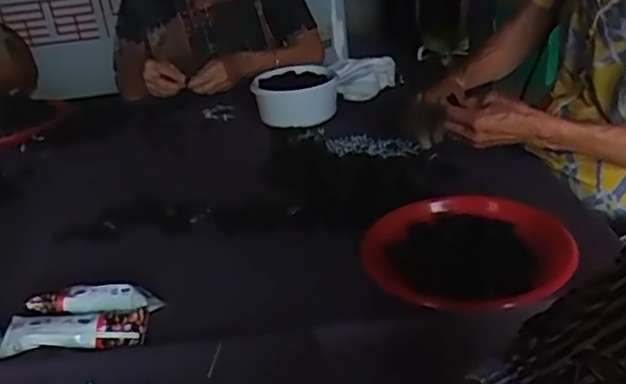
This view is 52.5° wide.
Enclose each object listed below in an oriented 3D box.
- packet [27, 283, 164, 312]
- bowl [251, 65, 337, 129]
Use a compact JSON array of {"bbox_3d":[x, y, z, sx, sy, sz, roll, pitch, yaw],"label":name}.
[{"bbox_3d":[-0.241,0.118,0.699,0.143,0.028,0.027,-1,27,9],"label":"packet"},{"bbox_3d":[-0.027,-0.177,1.162,0.144,0.086,0.163,-2,26,7],"label":"bowl"}]

